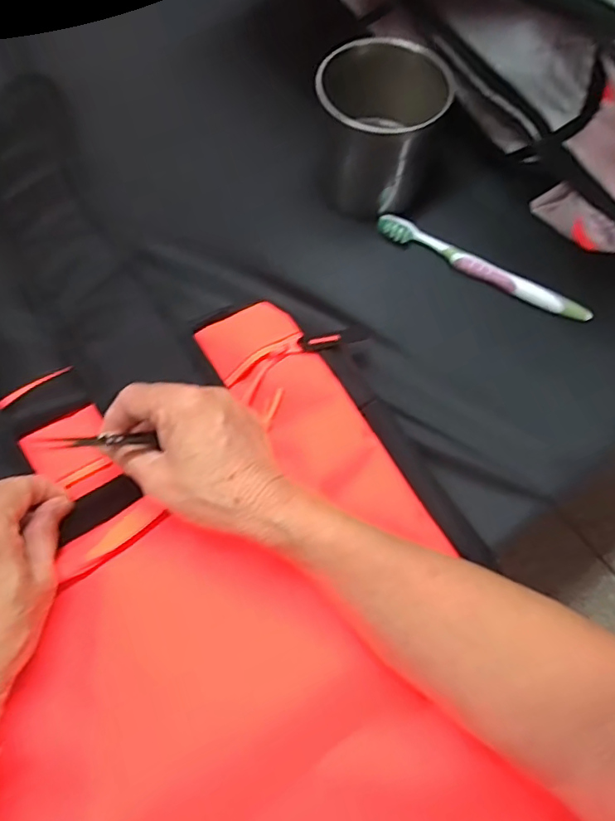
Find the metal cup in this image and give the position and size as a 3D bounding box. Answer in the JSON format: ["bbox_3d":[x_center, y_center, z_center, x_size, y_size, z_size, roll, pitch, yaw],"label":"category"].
[{"bbox_3d":[0.056,-0.228,0.426,0.100,0.089,0.089,15,68,4],"label":"metal cup"}]

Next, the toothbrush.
[{"bbox_3d":[0.143,-0.117,0.428,0.184,0.010,0.020,29,70,10],"label":"toothbrush"}]

